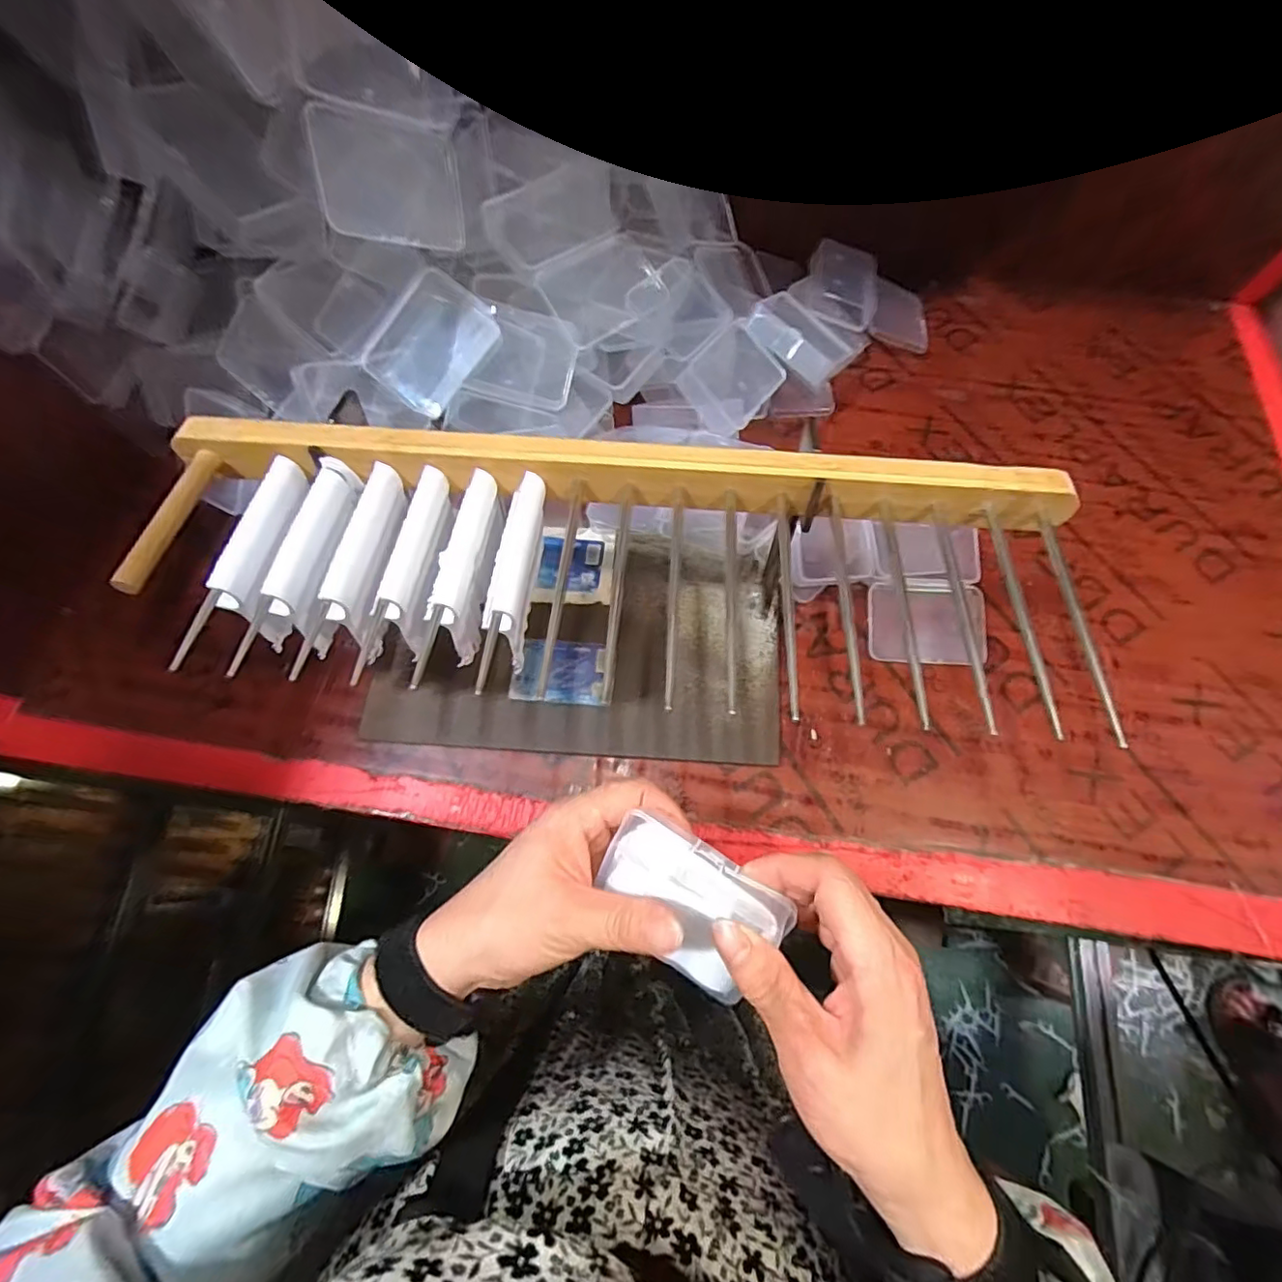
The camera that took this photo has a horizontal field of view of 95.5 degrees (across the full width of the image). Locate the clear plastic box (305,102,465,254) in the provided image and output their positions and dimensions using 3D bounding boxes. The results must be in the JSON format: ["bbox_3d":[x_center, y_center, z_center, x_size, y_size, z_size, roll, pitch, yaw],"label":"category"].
[{"bbox_3d":[-0.151,-0.276,0.350,0.015,0.058,0.083,25,34,36],"label":"clear plastic box"}]

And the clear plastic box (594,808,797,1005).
[{"bbox_3d":[0.022,0.116,0.259,0.082,0.011,0.048,32,73,11],"label":"clear plastic box"}]

